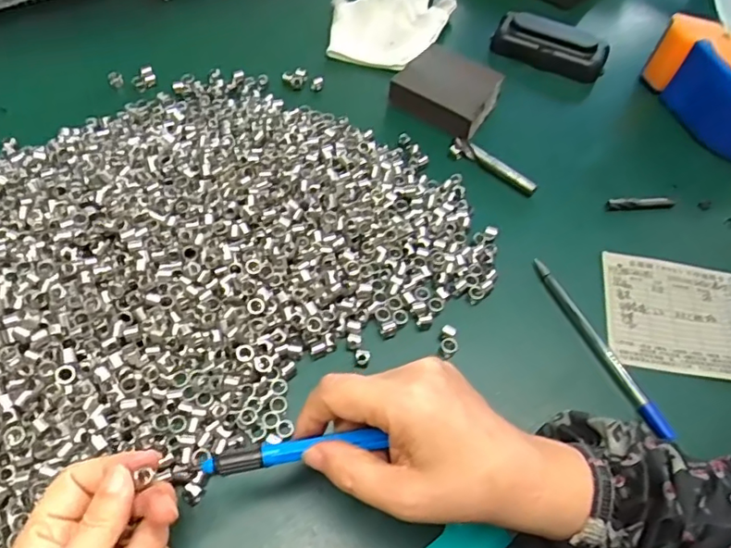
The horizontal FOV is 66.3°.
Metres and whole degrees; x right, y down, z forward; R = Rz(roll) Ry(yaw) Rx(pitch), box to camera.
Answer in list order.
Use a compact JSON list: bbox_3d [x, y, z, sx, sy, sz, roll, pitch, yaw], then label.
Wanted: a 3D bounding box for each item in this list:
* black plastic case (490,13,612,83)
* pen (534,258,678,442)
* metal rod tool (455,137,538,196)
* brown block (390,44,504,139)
[{"bbox_3d":[0.174,-0.215,0.528,0.106,0.028,0.038,21,57,10],"label":"black plastic case"},{"bbox_3d":[0.153,0.044,0.368,0.011,0.011,0.137,-19,60,-16],"label":"pen"},{"bbox_3d":[0.103,-0.087,0.447,0.076,0.012,0.008,40,62,20],"label":"metal rod tool"},{"bbox_3d":[0.071,-0.158,0.480,0.079,0.022,0.070,35,61,18],"label":"brown block"}]

